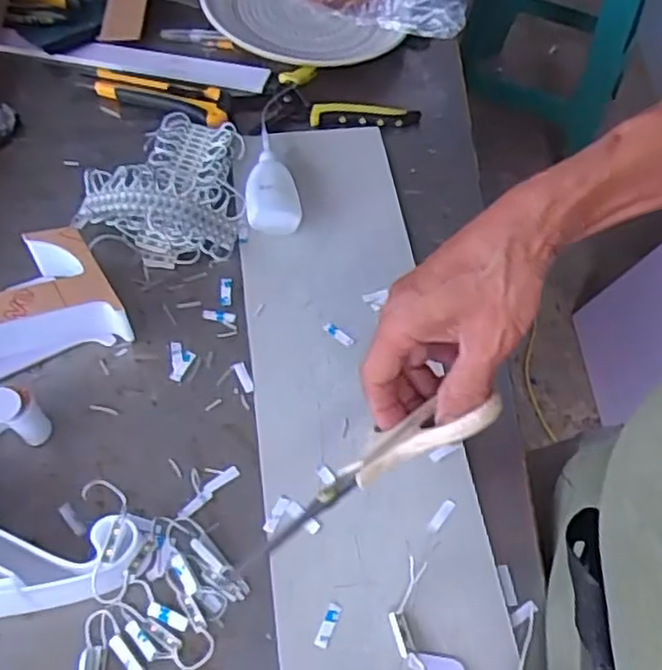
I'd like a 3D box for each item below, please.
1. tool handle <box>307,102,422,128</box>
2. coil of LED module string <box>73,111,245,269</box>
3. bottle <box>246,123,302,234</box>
[{"bbox_3d":[0.032,-0.207,0.668,0.101,0.017,0.023,-2,57,-2],"label":"tool handle"},{"bbox_3d":[-0.136,-0.131,0.602,0.130,0.034,0.152,5,57,2],"label":"coil of LED module string"},{"bbox_3d":[-0.056,-0.137,0.608,0.043,0.032,0.121,-10,58,-8],"label":"bottle"}]

